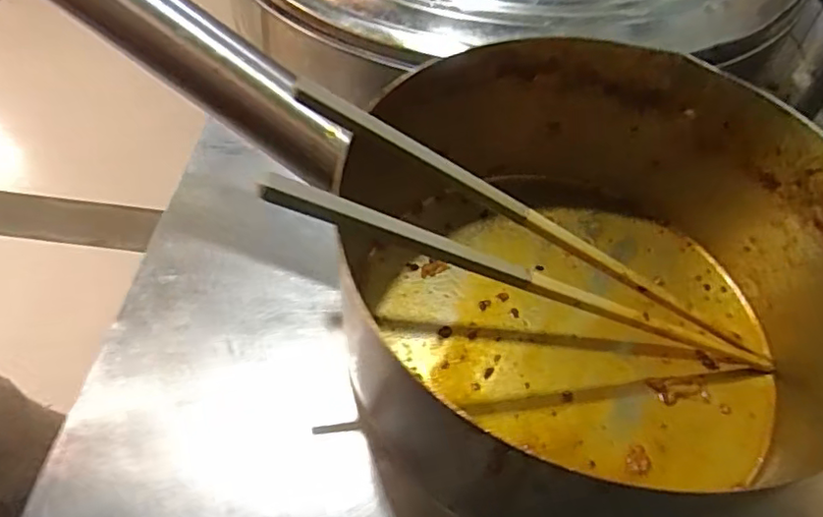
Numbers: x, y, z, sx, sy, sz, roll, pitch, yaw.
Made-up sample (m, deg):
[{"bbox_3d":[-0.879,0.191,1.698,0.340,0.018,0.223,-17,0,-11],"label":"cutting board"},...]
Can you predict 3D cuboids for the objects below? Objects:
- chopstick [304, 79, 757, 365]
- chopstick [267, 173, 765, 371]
[{"bbox_3d":[0.055,-0.009,0.243,0.222,0.007,0.012,29,52,-13],"label":"chopstick"},{"bbox_3d":[0.052,0.012,0.230,0.224,0.014,0.010,19,49,-22],"label":"chopstick"}]

